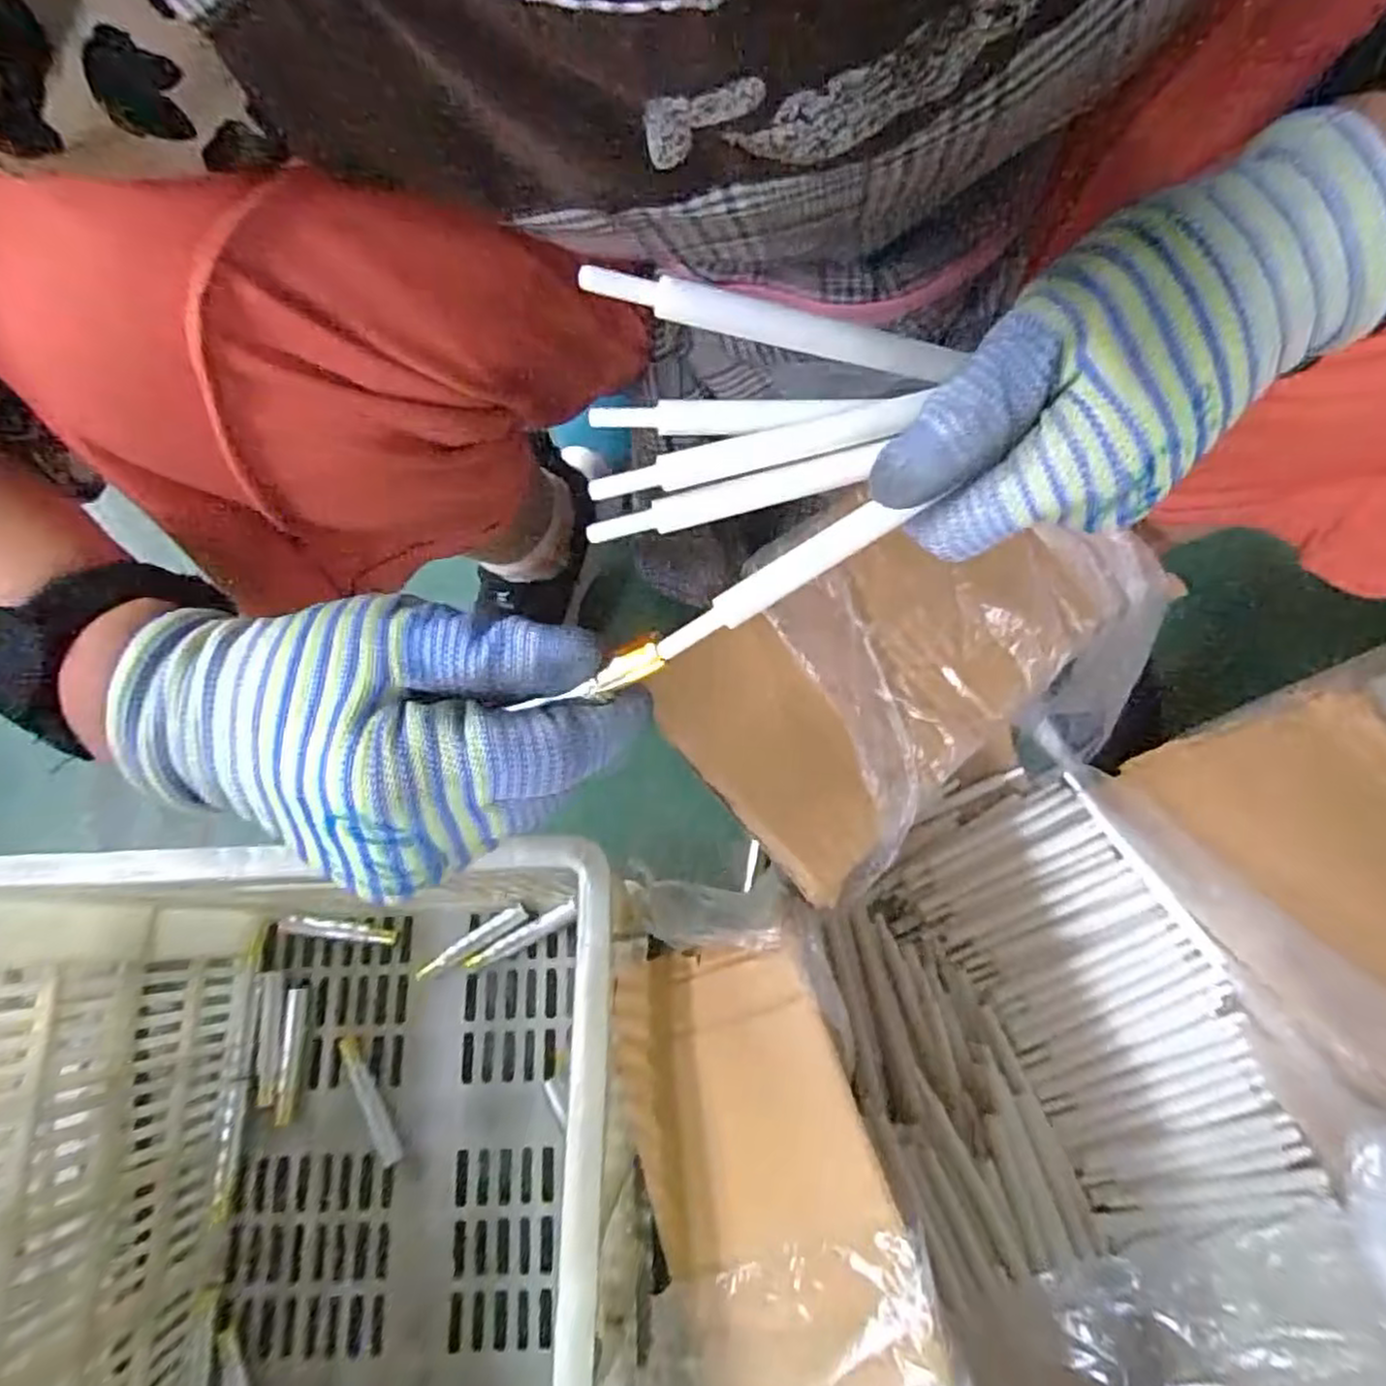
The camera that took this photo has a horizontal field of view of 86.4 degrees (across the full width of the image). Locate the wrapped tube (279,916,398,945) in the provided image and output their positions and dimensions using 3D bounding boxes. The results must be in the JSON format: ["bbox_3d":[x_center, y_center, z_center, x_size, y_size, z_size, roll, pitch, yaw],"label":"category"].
[{"bbox_3d":[-0.260,0.172,0.539,0.086,0.017,0.014,7,72,2],"label":"wrapped tube"}]

